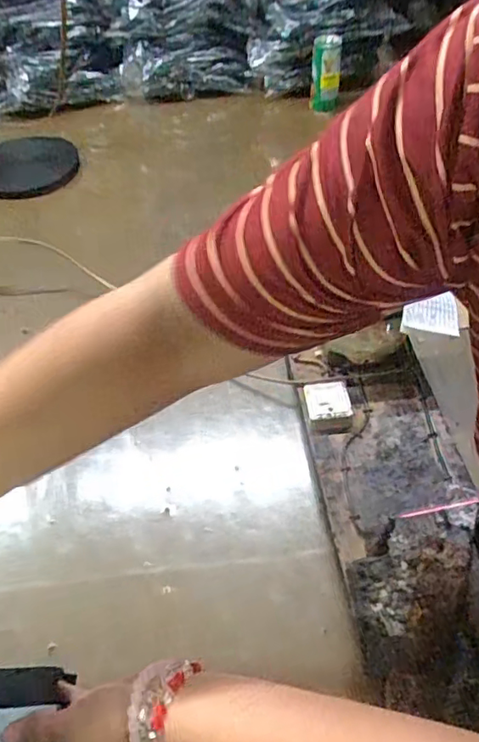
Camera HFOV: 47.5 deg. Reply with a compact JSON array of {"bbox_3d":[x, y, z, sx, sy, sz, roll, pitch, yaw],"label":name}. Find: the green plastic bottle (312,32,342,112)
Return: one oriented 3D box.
[{"bbox_3d":[0.164,-0.554,1.030,0.056,0.130,0.047,5,52,10],"label":"green plastic bottle"}]

